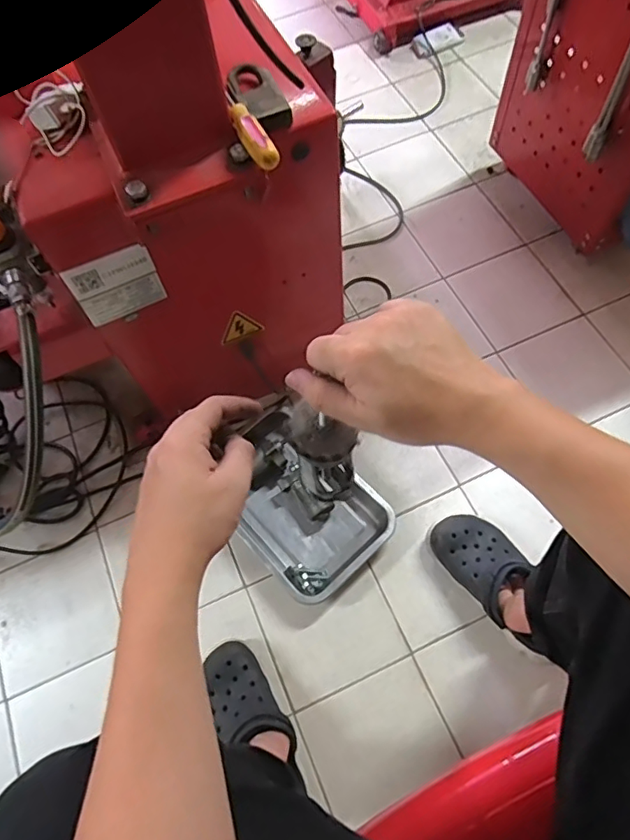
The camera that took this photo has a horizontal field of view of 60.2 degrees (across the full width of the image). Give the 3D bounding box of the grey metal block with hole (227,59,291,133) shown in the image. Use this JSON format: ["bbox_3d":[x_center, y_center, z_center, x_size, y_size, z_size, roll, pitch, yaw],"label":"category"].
[{"bbox_3d":[-0.066,-0.352,0.586,0.047,0.023,0.107,-23,66,-7],"label":"grey metal block with hole"}]

